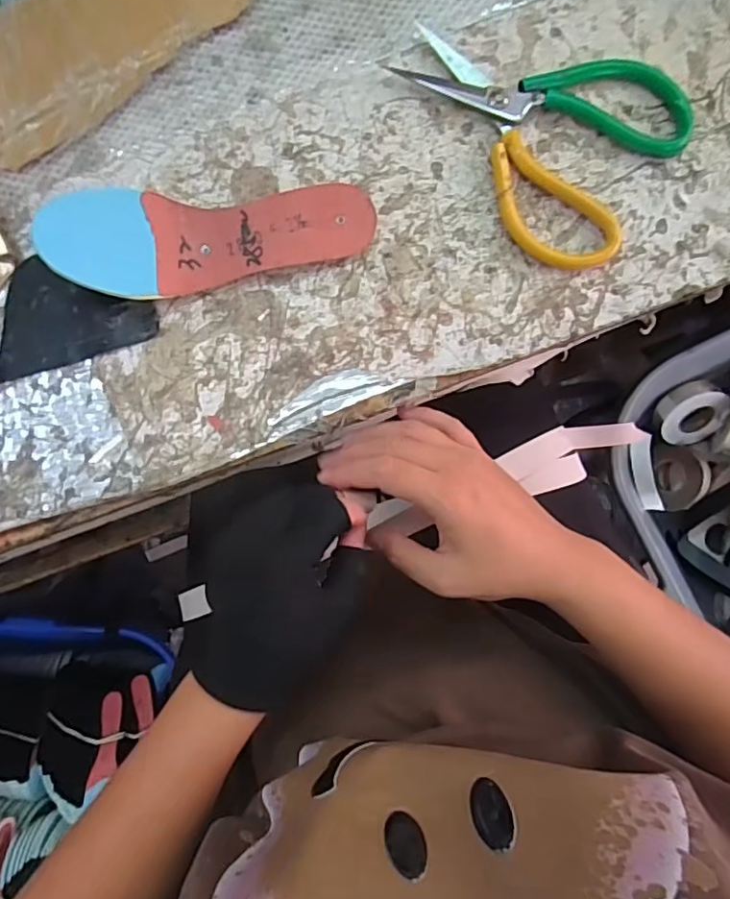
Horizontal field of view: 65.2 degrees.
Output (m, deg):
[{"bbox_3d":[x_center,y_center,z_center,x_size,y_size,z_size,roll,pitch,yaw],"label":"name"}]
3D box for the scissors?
[{"bbox_3d":[0.119,-0.212,0.361,0.130,0.010,0.182,-38,89,0],"label":"scissors"}]

